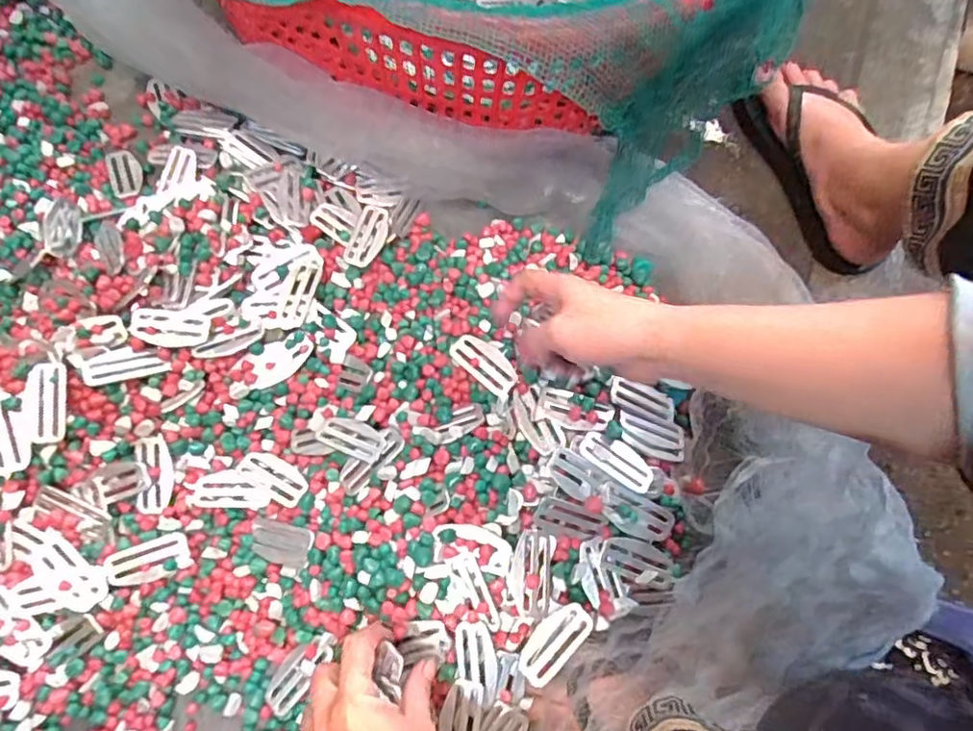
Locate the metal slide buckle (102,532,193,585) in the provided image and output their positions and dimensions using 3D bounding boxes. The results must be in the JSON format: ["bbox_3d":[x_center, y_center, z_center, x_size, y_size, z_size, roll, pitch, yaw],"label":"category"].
[{"bbox_3d":[-0.258,0.149,0.463,0.059,0.004,0.028,-18,80,-17],"label":"metal slide buckle"}]

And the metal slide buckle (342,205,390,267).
[{"bbox_3d":[-0.104,-0.114,0.535,0.029,0.006,0.058,18,77,2],"label":"metal slide buckle"}]

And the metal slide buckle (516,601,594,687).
[{"bbox_3d":[0.049,0.197,0.431,0.029,0.006,0.061,39,75,13],"label":"metal slide buckle"}]

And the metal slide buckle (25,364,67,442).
[{"bbox_3d":[-0.329,0.028,0.453,0.026,0.011,0.058,-4,75,-3],"label":"metal slide buckle"}]

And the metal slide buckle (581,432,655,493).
[{"bbox_3d":[0.100,0.073,0.462,0.058,0.004,0.026,35,76,8],"label":"metal slide buckle"}]

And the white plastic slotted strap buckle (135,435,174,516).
[{"bbox_3d":[-0.259,0.086,0.474,0.025,0.008,0.060,2,88,-19],"label":"white plastic slotted strap buckle"}]

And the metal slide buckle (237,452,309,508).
[{"bbox_3d":[-0.167,0.087,0.476,0.058,0.007,0.026,32,76,7],"label":"metal slide buckle"}]

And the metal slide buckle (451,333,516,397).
[{"bbox_3d":[-0.001,-0.003,0.489,0.059,0.004,0.029,37,76,12],"label":"metal slide buckle"}]

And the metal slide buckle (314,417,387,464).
[{"bbox_3d":[-0.105,0.056,0.471,0.057,0.004,0.028,17,62,18],"label":"metal slide buckle"}]

